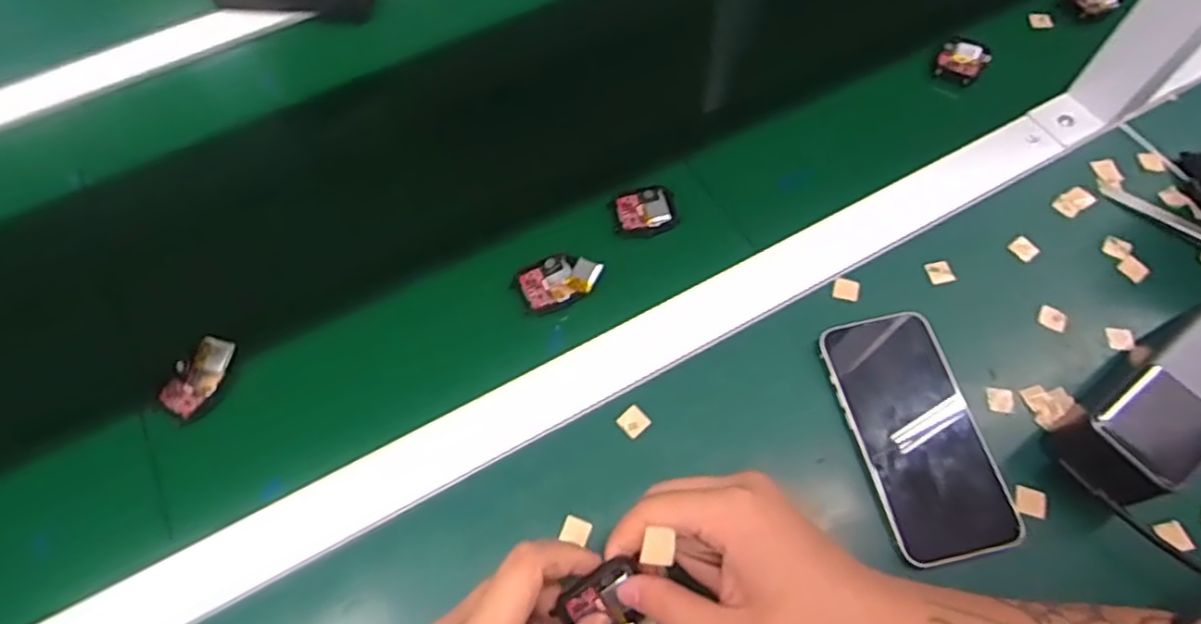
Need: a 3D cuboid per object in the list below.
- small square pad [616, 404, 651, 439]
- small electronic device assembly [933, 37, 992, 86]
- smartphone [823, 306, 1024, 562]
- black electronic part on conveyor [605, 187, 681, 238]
[{"bbox_3d":[0.021,0.067,0.410,0.017,0.004,0.016,-41,70,-17],"label":"small square pad"},{"bbox_3d":[0.290,-0.202,0.536,0.036,0.013,0.044,32,69,15],"label":"small electronic device assembly"},{"bbox_3d":[0.188,0.070,0.397,0.073,0.014,0.142,-12,64,-4],"label":"smartphone"},{"bbox_3d":[0.031,-0.071,0.477,0.045,0.006,0.038,-11,64,-4],"label":"black electronic part on conveyor"}]

